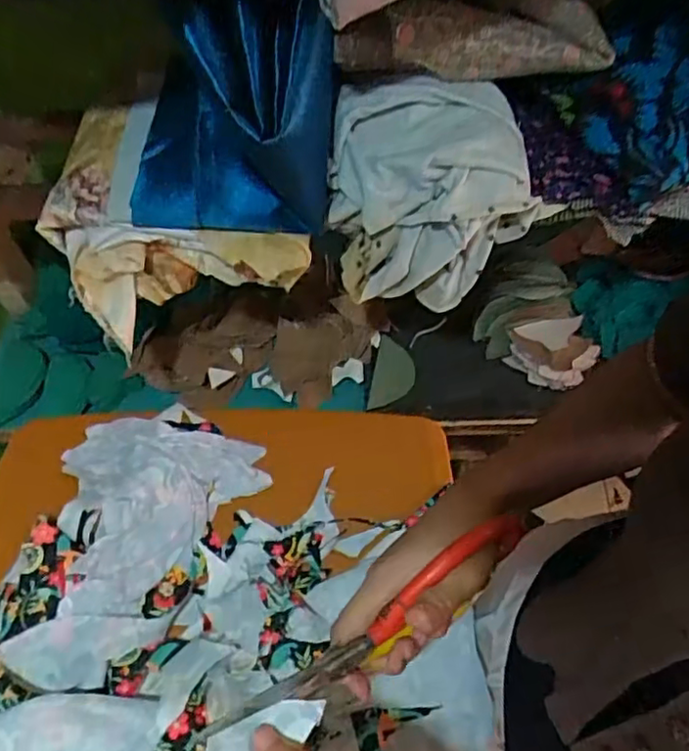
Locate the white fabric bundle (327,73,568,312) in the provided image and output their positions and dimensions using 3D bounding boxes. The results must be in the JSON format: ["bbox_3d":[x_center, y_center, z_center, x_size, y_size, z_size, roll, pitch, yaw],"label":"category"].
[{"bbox_3d":[0.092,-0.173,0.609,0.203,0.163,0.131,4,54,6],"label":"white fabric bundle"}]

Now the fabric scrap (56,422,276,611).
[{"bbox_3d":[-0.177,0.109,0.621,0.190,0.016,0.203,-17,55,-9],"label":"fabric scrap"}]

